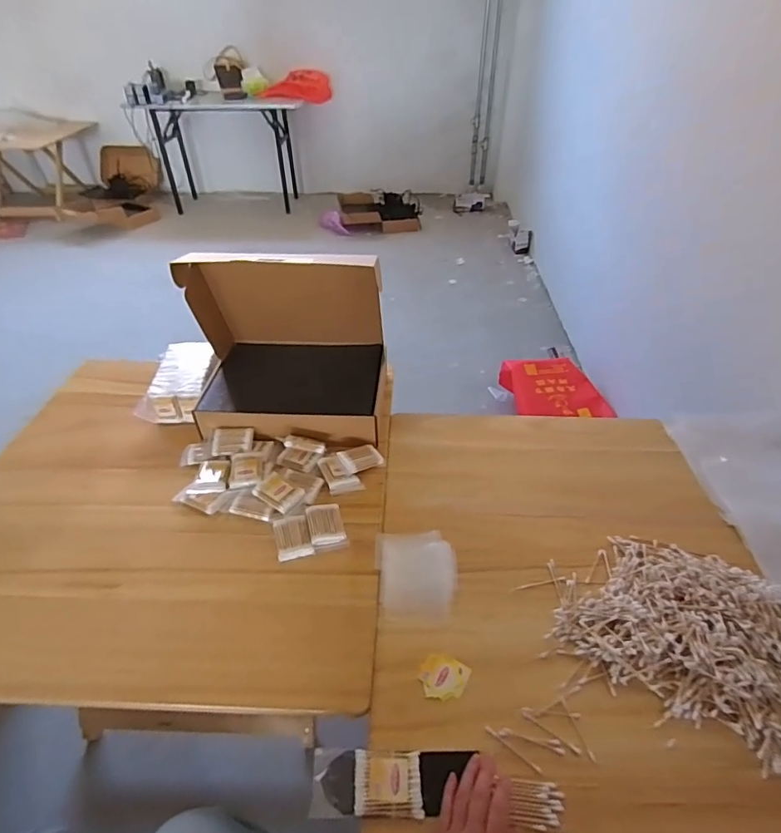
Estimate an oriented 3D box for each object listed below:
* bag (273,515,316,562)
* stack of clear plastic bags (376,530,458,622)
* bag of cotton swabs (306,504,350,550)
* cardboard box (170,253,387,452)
[{"bbox_3d":[-0.161,0.197,0.796,0.055,0.009,0.080,-12,42,-14],"label":"bag"},{"bbox_3d":[0.042,0.246,0.762,0.123,0.010,0.150,-2,40,-3],"label":"stack of clear plastic bags"},{"bbox_3d":[-0.107,0.182,0.810,0.058,0.012,0.084,-9,41,-11],"label":"bag of cotton swabs"},{"bbox_3d":[-0.204,-0.142,0.943,0.374,0.336,0.233,5,40,5],"label":"cardboard box"}]

